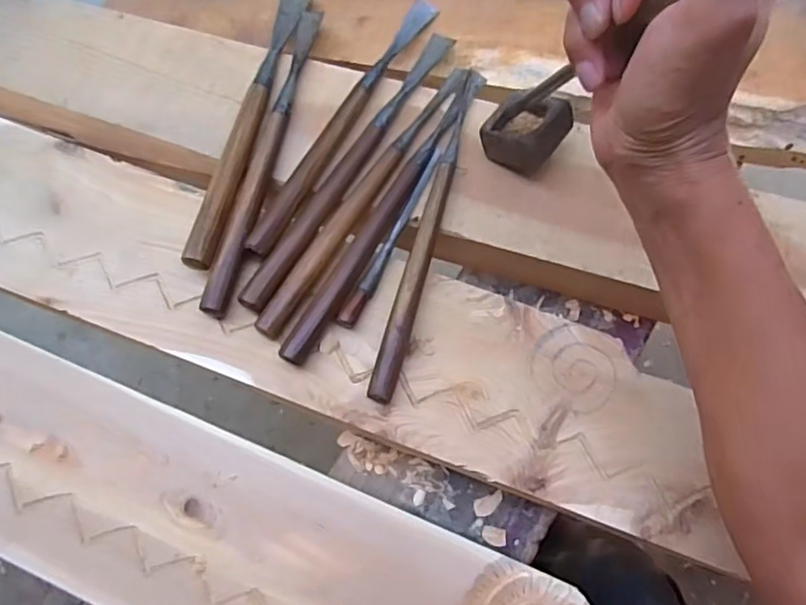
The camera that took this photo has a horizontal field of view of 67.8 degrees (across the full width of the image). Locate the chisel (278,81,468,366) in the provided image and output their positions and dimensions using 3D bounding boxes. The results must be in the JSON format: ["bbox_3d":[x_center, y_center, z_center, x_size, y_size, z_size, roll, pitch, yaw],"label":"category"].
[{"bbox_3d":[-0.011,-0.059,0.413,0.020,0.017,0.233,31,77,7],"label":"chisel"}]

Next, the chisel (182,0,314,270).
[{"bbox_3d":[-0.109,-0.137,0.431,0.021,0.026,0.246,12,76,2],"label":"chisel"}]

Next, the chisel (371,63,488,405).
[{"bbox_3d":[0.019,-0.057,0.416,0.019,0.015,0.256,17,76,3],"label":"chisel"}]

